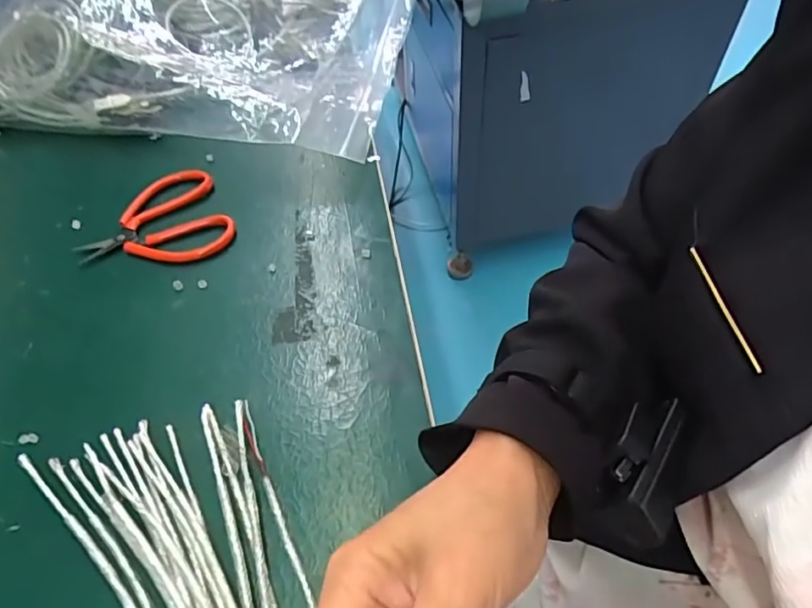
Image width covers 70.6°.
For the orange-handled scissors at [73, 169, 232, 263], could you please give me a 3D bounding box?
[{"bbox_3d":[-0.191,-0.058,0.432,0.108,0.015,0.080,-25,56,-16],"label":"orange-handled scissors"}]

